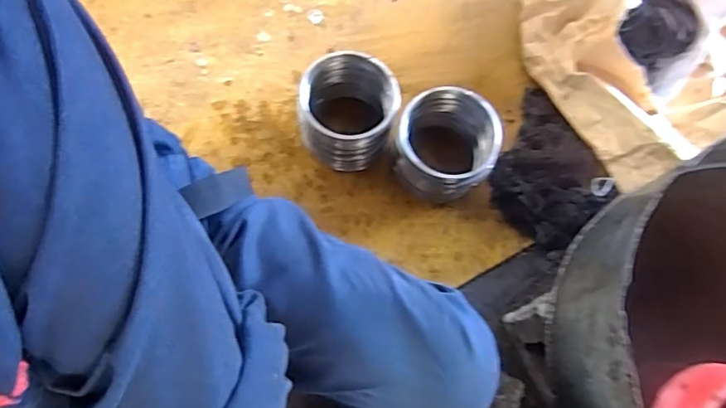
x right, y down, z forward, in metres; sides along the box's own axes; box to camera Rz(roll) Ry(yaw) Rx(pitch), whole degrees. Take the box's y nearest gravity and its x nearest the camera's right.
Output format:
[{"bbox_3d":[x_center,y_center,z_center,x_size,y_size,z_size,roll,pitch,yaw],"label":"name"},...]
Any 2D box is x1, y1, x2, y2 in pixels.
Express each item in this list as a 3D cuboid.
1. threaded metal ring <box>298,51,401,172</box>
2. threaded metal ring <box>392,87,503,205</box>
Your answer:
[{"bbox_3d":[-0.020,-0.157,0.914,0.151,0.188,0.164,8,74,0],"label":"threaded metal ring"},{"bbox_3d":[0.143,-0.095,0.904,0.157,0.184,0.155,1,74,-2],"label":"threaded metal ring"}]

